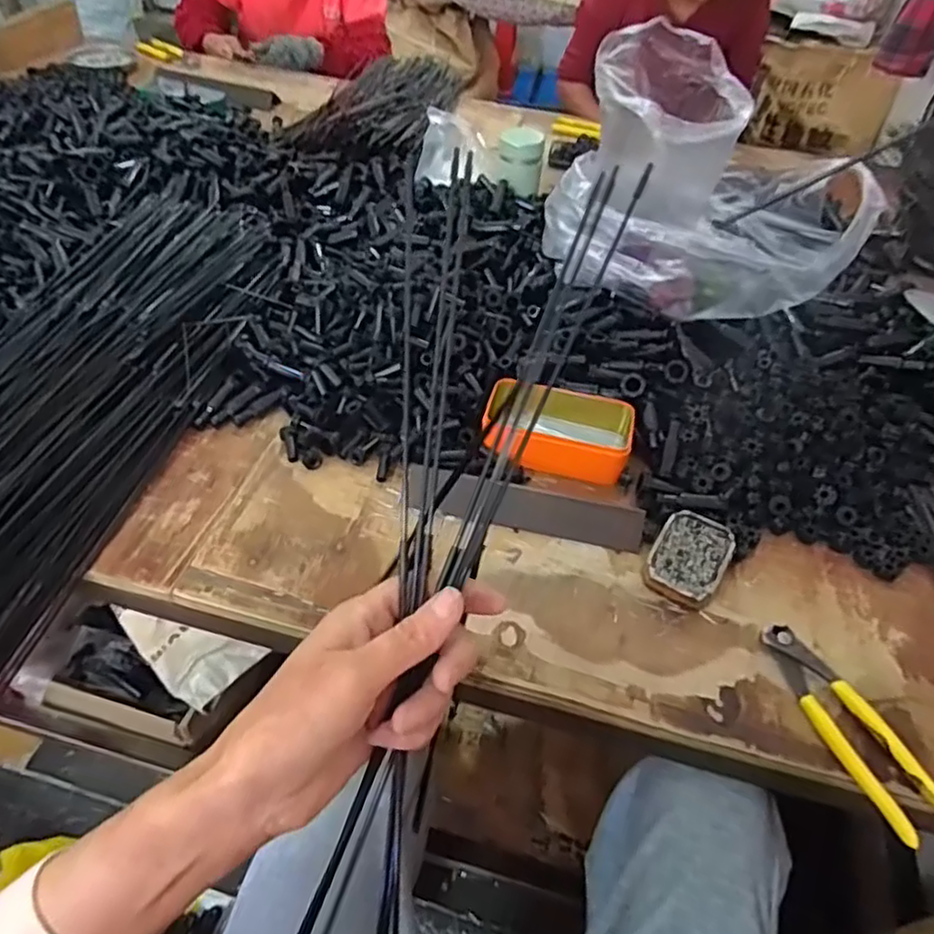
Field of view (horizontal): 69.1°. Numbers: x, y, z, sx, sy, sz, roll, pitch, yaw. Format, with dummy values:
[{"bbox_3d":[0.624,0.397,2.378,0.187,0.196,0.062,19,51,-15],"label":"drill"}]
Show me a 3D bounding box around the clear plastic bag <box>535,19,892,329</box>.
[{"bbox_3d":[0.248,-0.302,0.700,0.299,0.217,0.169,9,47,3],"label":"clear plastic bag"}]

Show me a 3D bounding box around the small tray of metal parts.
[{"bbox_3d":[0.194,0.080,0.592,0.060,0.022,0.093,27,51,19],"label":"small tray of metal parts"}]

